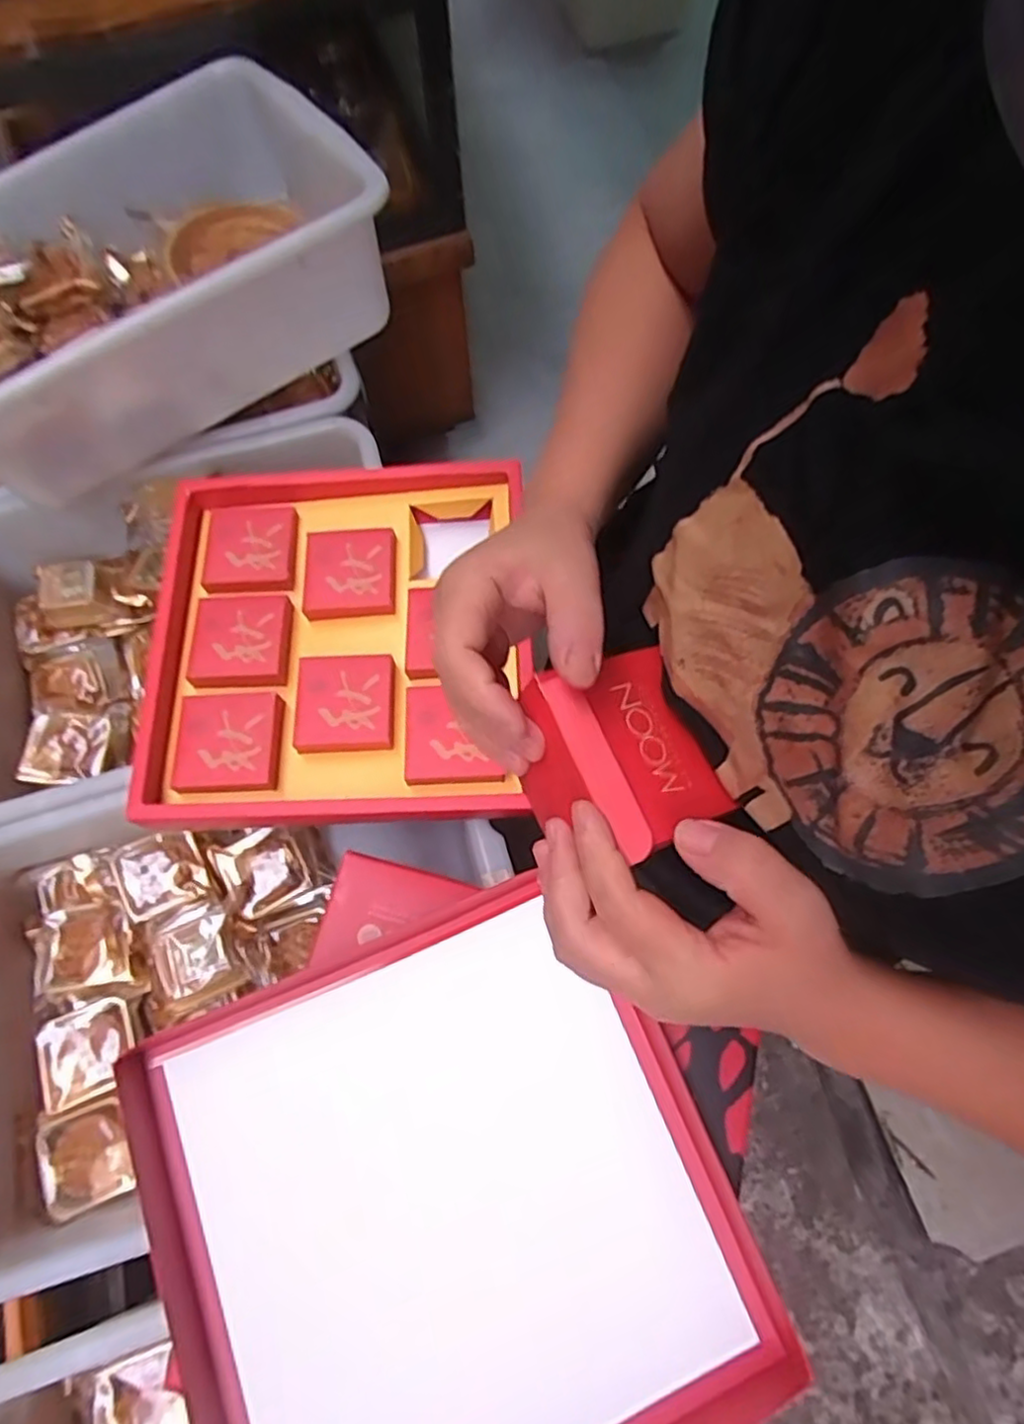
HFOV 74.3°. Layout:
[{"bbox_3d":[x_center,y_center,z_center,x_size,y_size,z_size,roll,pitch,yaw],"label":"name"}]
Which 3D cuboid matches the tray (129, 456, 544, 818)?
[{"bbox_3d":[-0.164,-0.068,0.632,0.342,0.057,0.344,-2,72,-1],"label":"tray"}]

